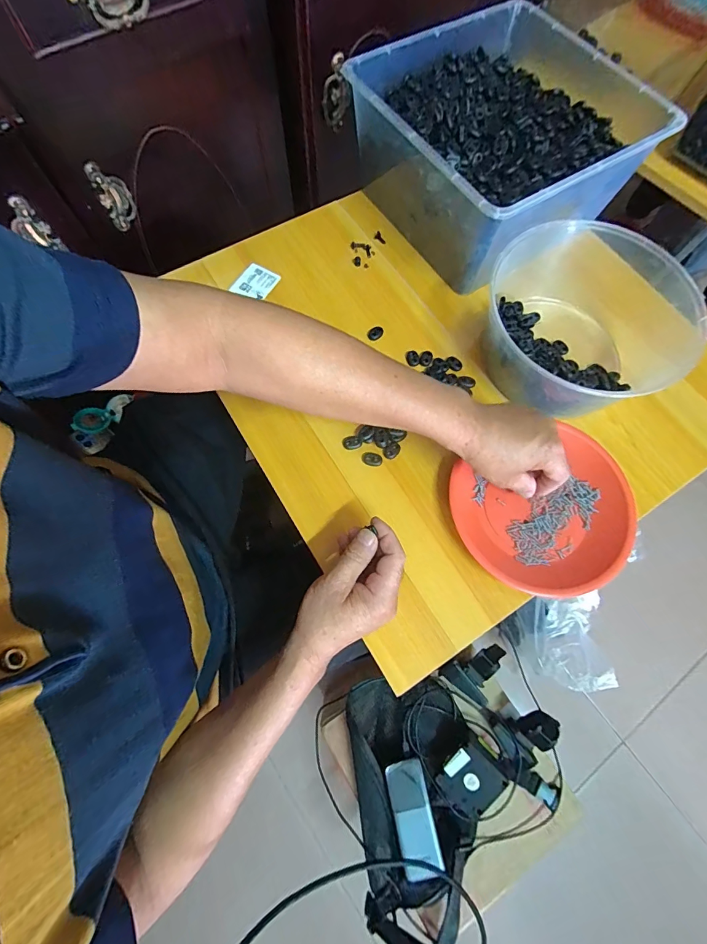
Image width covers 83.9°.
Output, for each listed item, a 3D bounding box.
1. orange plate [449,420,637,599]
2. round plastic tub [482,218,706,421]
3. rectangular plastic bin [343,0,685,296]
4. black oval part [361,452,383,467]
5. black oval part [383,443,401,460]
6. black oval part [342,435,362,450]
[{"bbox_3d":[0.211,0.046,0.431,0.185,0.028,0.163,-15,73,-7],"label":"orange plate"},{"bbox_3d":[0.267,-0.176,0.466,0.198,0.097,0.208,1,72,-2],"label":"round plastic tub"},{"bbox_3d":[0.185,-0.429,0.527,0.305,0.141,0.302,-33,76,-12],"label":"rectangular plastic bin"},{"bbox_3d":[0.022,-0.015,0.455,0.024,0.004,0.016,20,72,5],"label":"black oval part"},{"bbox_3d":[0.045,-0.024,0.457,0.021,0.004,0.016,-25,74,-10],"label":"black oval part"},{"bbox_3d":[-0.002,-0.035,0.458,0.020,0.005,0.017,-21,74,-8],"label":"black oval part"}]

